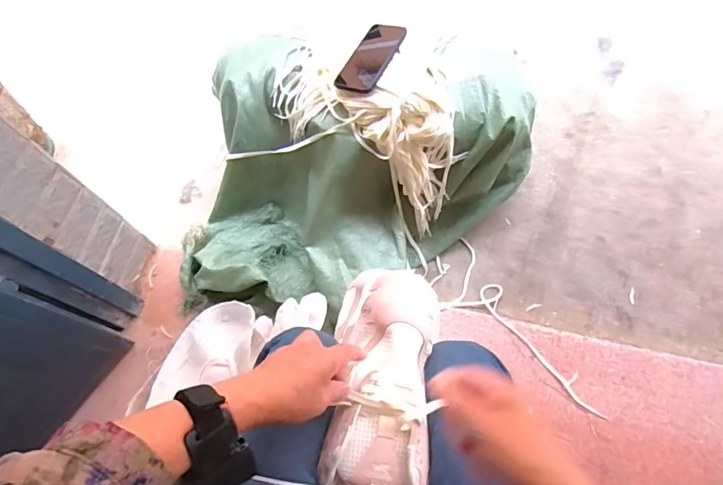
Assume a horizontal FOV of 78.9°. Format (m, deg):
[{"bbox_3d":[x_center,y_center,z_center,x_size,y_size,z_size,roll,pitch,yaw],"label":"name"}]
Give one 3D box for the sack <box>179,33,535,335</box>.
[{"bbox_3d":[-0.023,-0.120,0.912,0.685,0.279,0.558,11,66,10],"label":"sack"}]

